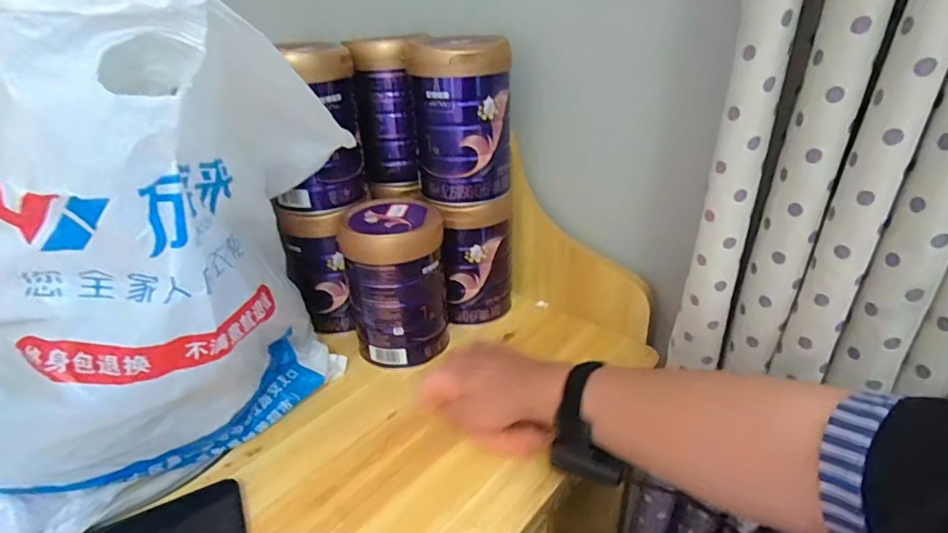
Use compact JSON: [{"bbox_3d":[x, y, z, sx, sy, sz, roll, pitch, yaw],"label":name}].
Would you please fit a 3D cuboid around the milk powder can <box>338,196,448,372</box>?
[{"bbox_3d":[-0.099,0.019,0.681,0.121,0.185,0.143,-1,33,0],"label":"milk powder can"}]

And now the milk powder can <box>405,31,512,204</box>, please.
[{"bbox_3d":[-0.014,-0.194,0.665,0.120,0.186,0.112,-1,33,1],"label":"milk powder can"}]

